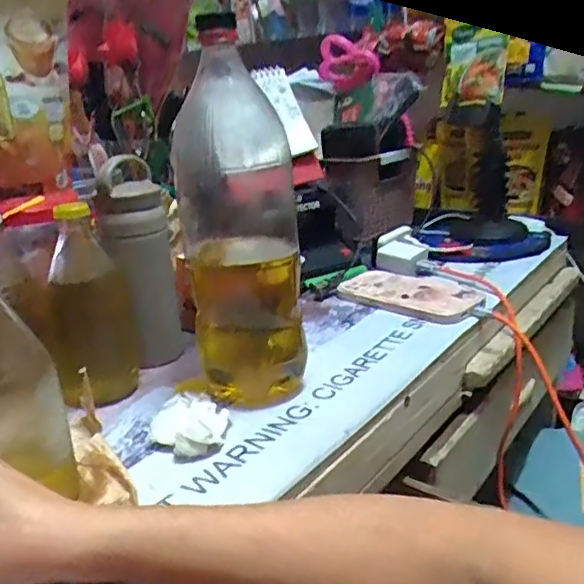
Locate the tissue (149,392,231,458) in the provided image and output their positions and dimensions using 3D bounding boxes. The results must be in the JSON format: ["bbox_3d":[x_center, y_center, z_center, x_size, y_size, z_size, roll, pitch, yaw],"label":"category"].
[{"bbox_3d":[-0.081,0.103,0.476,0.058,0.022,0.074,-8,20,-10],"label":"tissue"}]

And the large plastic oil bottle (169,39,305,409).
[{"bbox_3d":[-0.045,-0.039,0.500,0.097,0.266,0.082,-6,20,-6],"label":"large plastic oil bottle"}]

